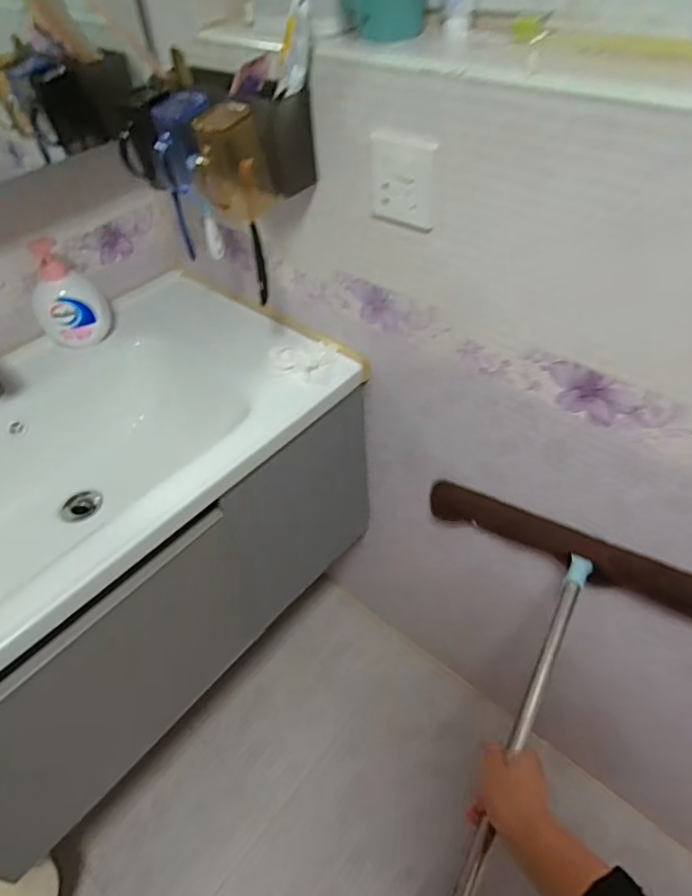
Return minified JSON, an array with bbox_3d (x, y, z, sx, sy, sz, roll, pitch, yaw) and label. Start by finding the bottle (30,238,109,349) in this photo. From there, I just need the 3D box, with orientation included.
[{"bbox_3d":[-0.432,-0.230,0.852,0.099,0.160,0.051,-15,47,-9],"label":"bottle"}]

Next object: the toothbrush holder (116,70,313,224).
[{"bbox_3d":[-0.162,-0.377,0.685,0.205,0.109,0.157,32,57,30],"label":"toothbrush holder"}]

